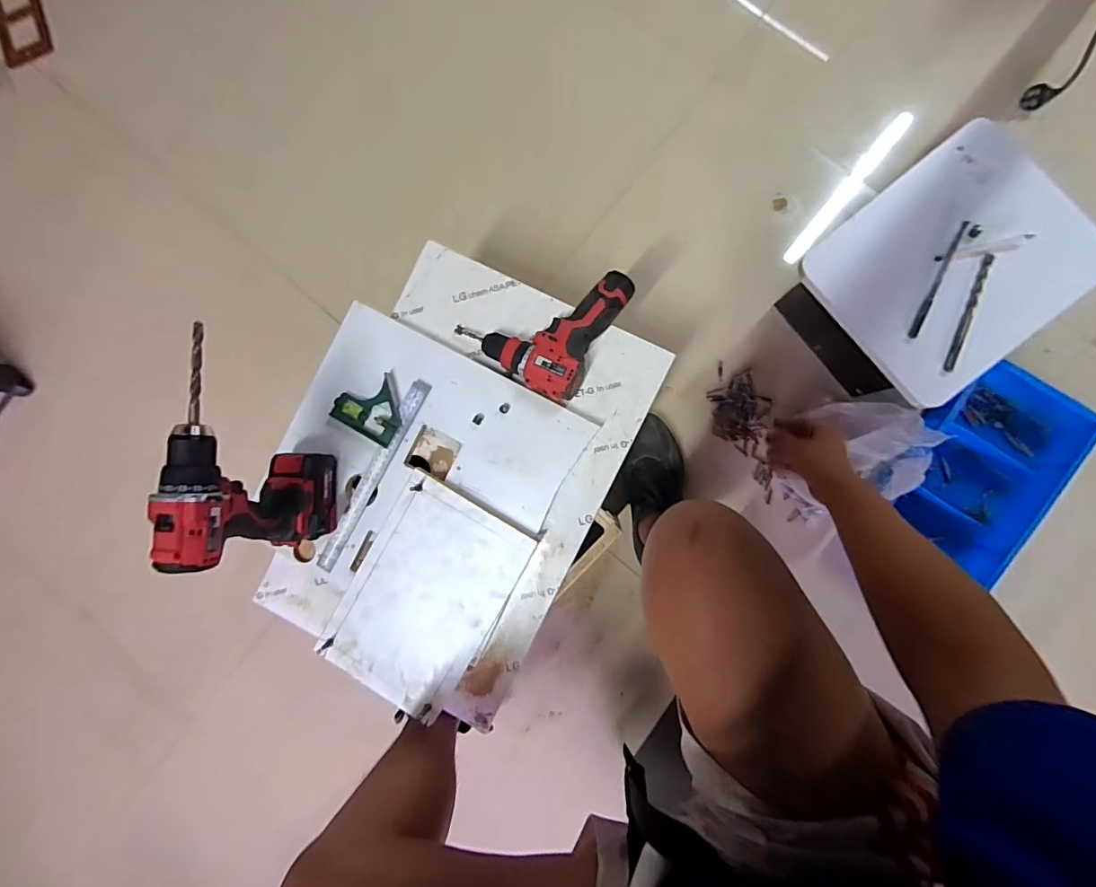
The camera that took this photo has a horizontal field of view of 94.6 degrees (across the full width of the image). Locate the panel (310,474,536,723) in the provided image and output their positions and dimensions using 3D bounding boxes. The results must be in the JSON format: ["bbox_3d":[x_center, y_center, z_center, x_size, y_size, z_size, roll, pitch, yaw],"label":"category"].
[{"bbox_3d":[-0.166,0.209,0.690,0.195,0.029,0.284,30,94,7],"label":"panel"}]

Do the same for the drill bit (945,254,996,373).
[{"bbox_3d":[0.546,-0.169,0.653,0.014,0.009,0.160,20,92,7],"label":"drill bit"}]

